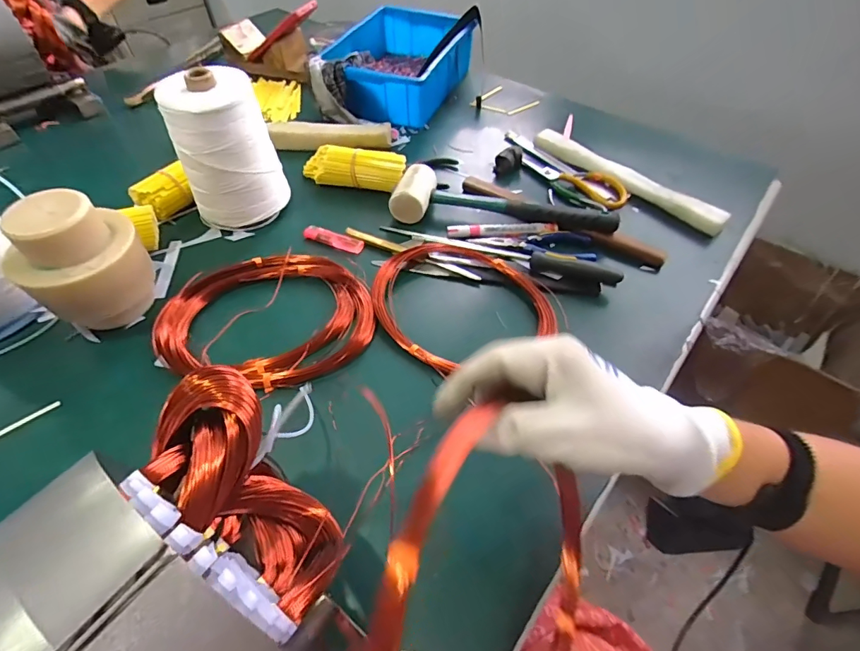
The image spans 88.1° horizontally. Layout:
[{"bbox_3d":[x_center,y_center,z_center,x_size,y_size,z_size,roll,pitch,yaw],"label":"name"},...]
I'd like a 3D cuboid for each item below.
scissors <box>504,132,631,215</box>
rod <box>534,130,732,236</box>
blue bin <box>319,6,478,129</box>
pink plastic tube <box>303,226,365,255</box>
[{"bbox_3d":[0.190,-0.236,0.659,0.076,0.019,0.242,-26,56,-20],"label":"scissors"},{"bbox_3d":[0.279,-0.219,0.646,0.300,0.024,0.032,38,60,26],"label":"rod"},{"bbox_3d":[-0.059,-0.470,0.804,0.220,0.086,0.308,14,53,10],"label":"blue bin"},{"bbox_3d":[-0.122,-0.109,0.565,0.079,0.012,0.021,18,52,14],"label":"pink plastic tube"}]

